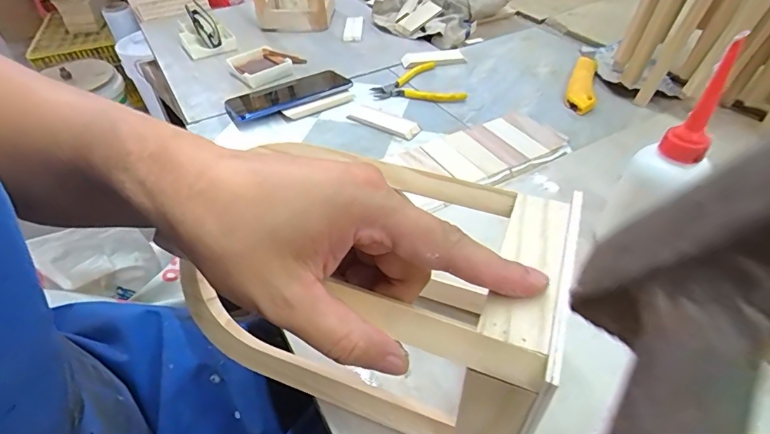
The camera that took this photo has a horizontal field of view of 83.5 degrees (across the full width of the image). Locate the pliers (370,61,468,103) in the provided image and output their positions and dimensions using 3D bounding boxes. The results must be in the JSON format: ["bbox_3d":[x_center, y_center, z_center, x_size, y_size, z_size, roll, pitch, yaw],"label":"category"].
[{"bbox_3d":[0.039,-0.186,0.613,0.116,0.012,0.116,-16,45,-13],"label":"pliers"}]

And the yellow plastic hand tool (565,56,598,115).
[{"bbox_3d":[0.270,-0.181,0.593,0.034,0.027,0.132,12,46,16],"label":"yellow plastic hand tool"}]

